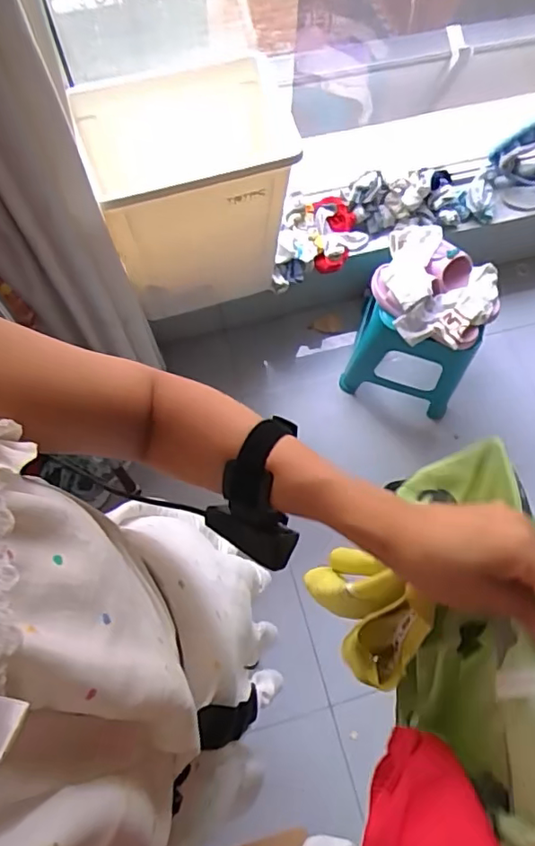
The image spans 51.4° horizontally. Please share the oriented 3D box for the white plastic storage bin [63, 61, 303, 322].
[{"bbox_3d":[-0.145,-0.475,1.175,0.371,0.415,0.322,-17,71,-8],"label":"white plastic storage bin"}]

